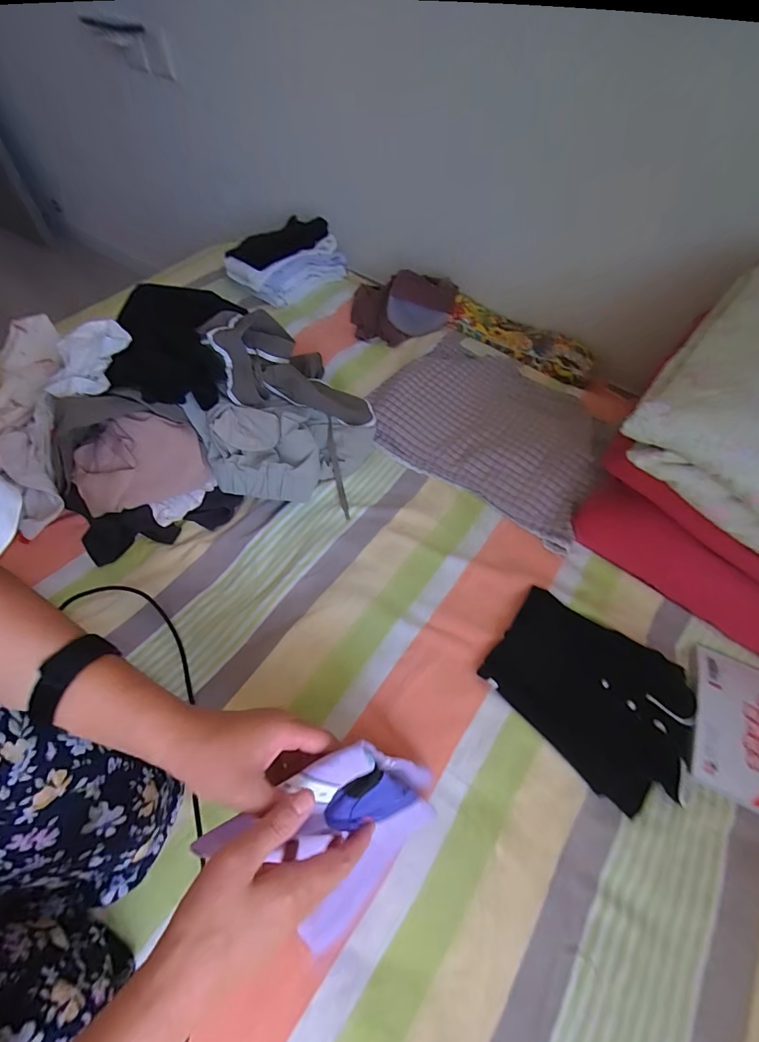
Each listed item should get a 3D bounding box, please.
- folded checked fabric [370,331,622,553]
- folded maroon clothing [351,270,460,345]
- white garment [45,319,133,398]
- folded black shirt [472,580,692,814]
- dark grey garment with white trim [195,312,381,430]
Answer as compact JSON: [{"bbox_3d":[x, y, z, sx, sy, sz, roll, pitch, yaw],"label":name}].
[{"bbox_3d":[0.210,-0.186,0.757,0.409,0.029,0.331,34,62,18],"label":"folded checked fabric"},{"bbox_3d":[0.053,-0.478,0.906,0.230,0.091,0.183,5,58,1],"label":"folded maroon clothing"},{"bbox_3d":[-0.421,-0.231,0.596,0.068,0.045,0.130,11,57,3],"label":"white garment"},{"bbox_3d":[0.261,0.208,0.512,0.233,0.018,0.178,35,63,19],"label":"folded black shirt"},{"bbox_3d":[-0.153,-0.265,0.718,0.260,0.118,0.198,-6,58,-6],"label":"dark grey garment with white trim"}]

